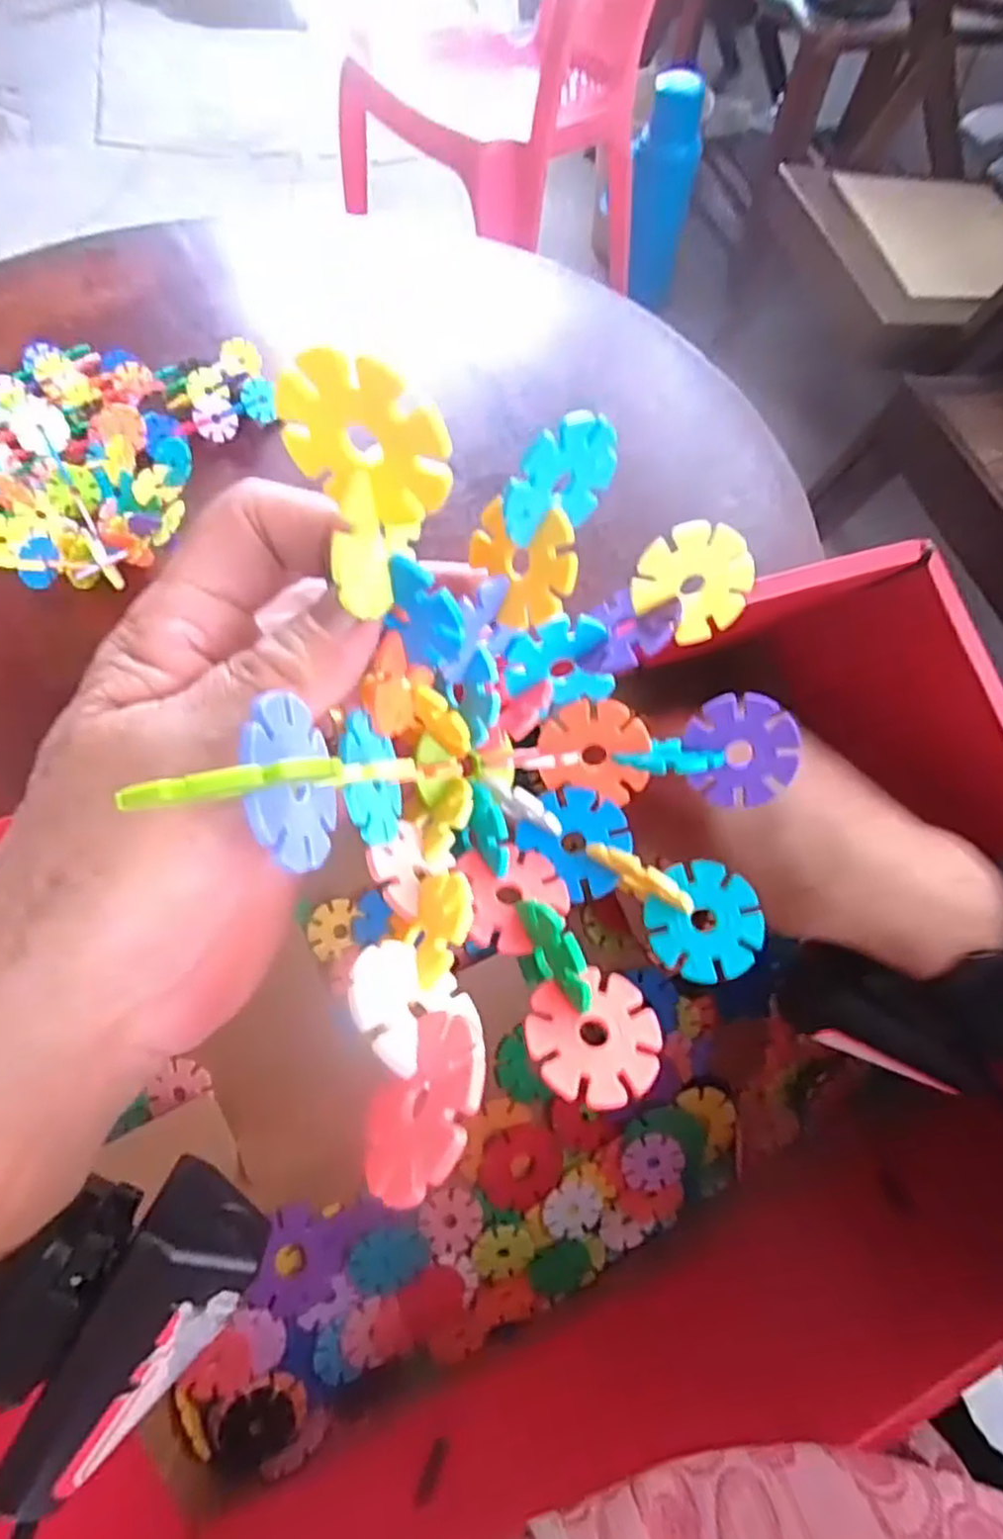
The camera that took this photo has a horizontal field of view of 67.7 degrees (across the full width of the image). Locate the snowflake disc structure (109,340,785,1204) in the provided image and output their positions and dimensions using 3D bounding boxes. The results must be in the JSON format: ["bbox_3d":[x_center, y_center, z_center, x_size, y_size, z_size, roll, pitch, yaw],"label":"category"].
[{"bbox_3d":[0.018,-0.005,0.162,0.136,0.116,0.119,-27,67,-15],"label":"snowflake disc structure"}]

